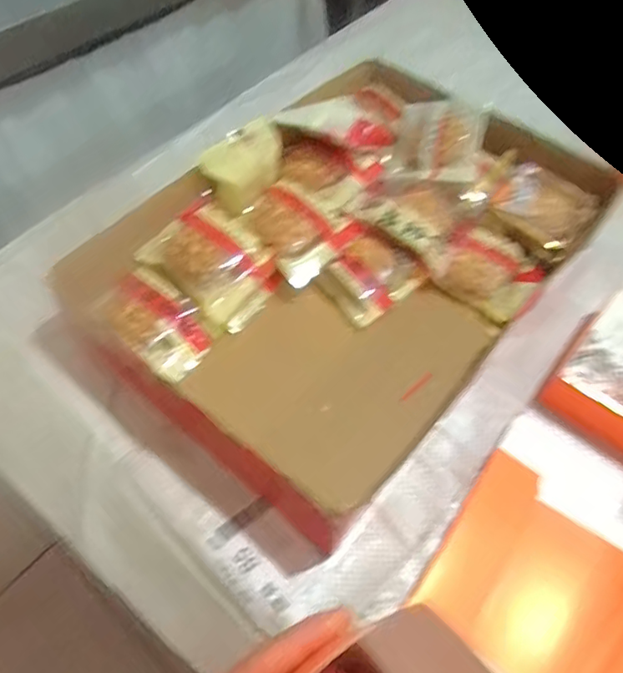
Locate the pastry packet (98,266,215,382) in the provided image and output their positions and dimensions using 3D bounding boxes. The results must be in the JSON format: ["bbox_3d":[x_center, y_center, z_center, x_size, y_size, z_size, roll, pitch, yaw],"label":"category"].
[{"bbox_3d":[-0.148,-0.012,0.526,0.106,0.033,0.074,39,63,23],"label":"pastry packet"}]

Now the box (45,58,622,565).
[{"bbox_3d":[0.039,-0.088,0.551,0.331,0.081,0.492,37,62,21],"label":"box"}]

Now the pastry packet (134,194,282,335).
[{"bbox_3d":[-0.093,-0.073,0.544,0.115,0.032,0.090,46,74,-2],"label":"pastry packet"}]

